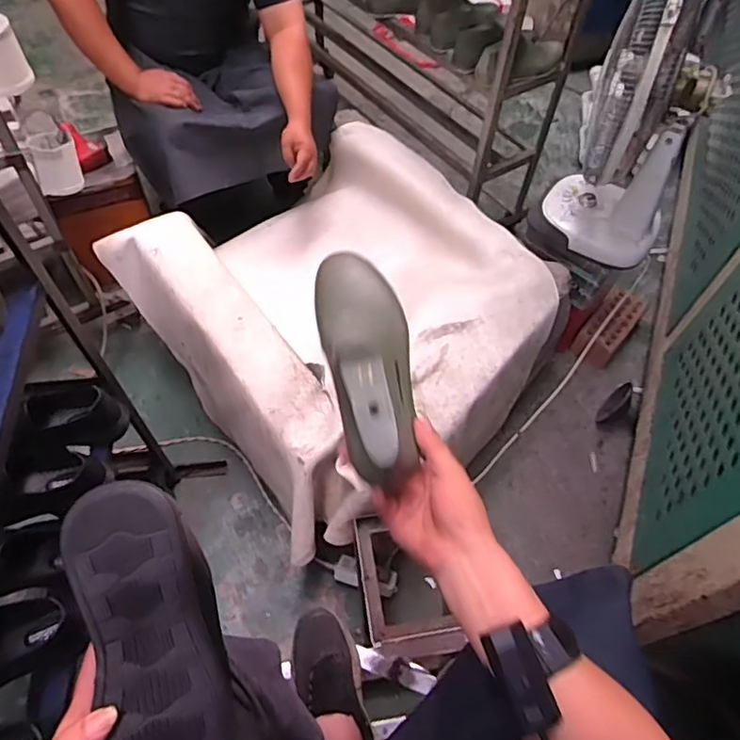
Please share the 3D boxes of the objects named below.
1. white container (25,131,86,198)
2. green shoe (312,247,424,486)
[{"bbox_3d":[-0.673,-0.448,1.224,0.094,0.108,0.084,-20,59,-16],"label":"white container"},{"bbox_3d":[-0.003,-0.023,0.545,0.083,0.071,0.254,-6,52,-7],"label":"green shoe"}]

